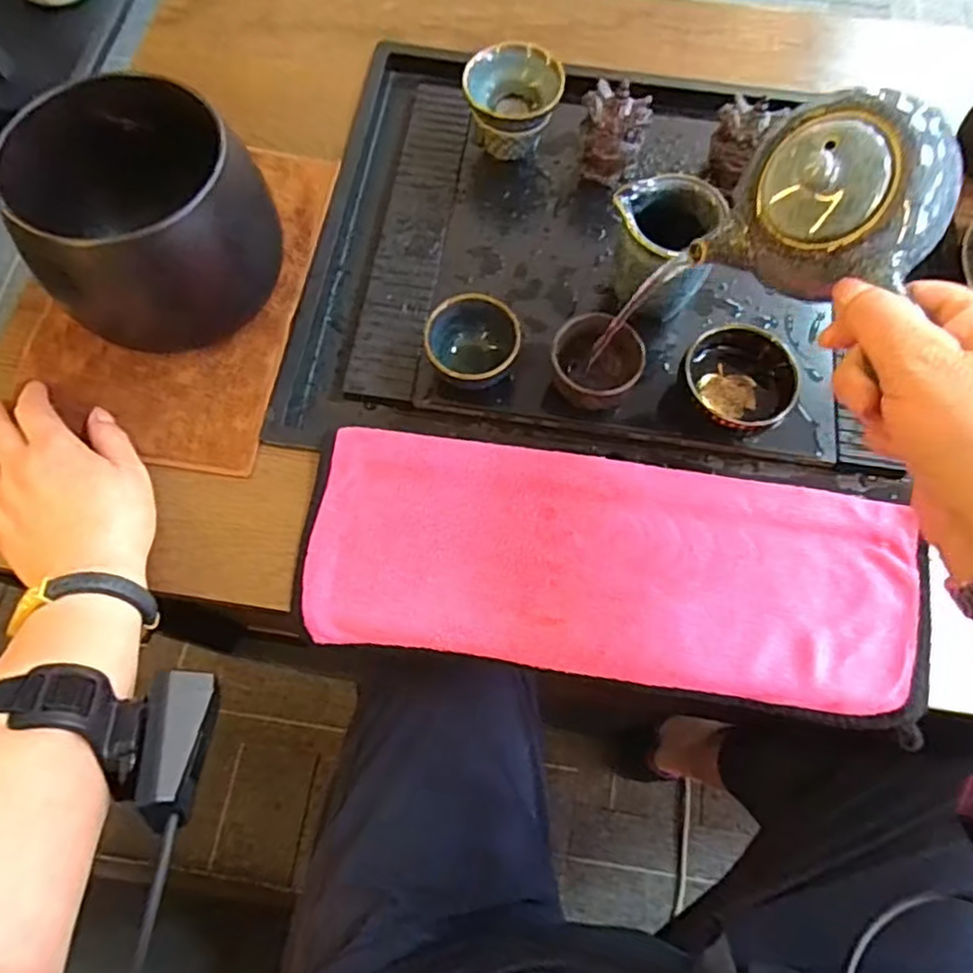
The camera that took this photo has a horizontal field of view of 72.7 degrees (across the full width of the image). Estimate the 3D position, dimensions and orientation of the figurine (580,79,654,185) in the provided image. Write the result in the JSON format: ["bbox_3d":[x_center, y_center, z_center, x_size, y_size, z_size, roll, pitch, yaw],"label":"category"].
[{"bbox_3d":[0.095,-0.265,0.504,0.047,0.070,0.030,25,71,8],"label":"figurine"}]

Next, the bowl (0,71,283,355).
[{"bbox_3d":[-0.216,-0.167,0.418,0.134,0.098,0.125,-39,75,-14],"label":"bowl"}]

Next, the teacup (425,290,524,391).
[{"bbox_3d":[-0.010,-0.098,0.457,0.061,0.044,0.063,0,70,-1],"label":"teacup"}]

